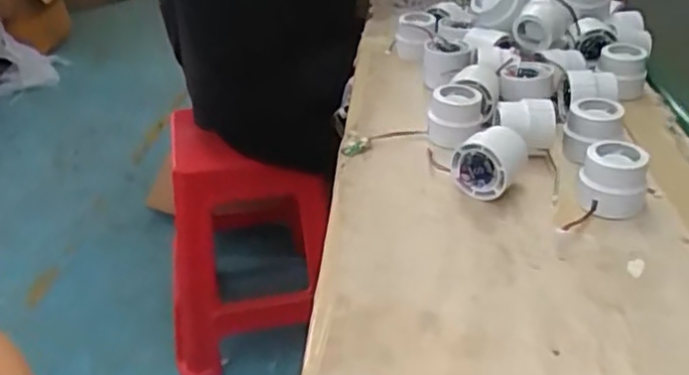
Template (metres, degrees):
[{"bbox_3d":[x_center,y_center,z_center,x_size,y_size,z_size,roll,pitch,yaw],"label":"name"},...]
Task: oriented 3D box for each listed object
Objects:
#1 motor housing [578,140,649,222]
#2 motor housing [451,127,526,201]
[{"bbox_3d":[0.229,-0.006,0.556,0.052,0.054,0.052,12,33,18],"label":"motor housing"},{"bbox_3d":[0.131,-0.022,0.584,0.050,0.051,0.049,21,37,30],"label":"motor housing"}]

